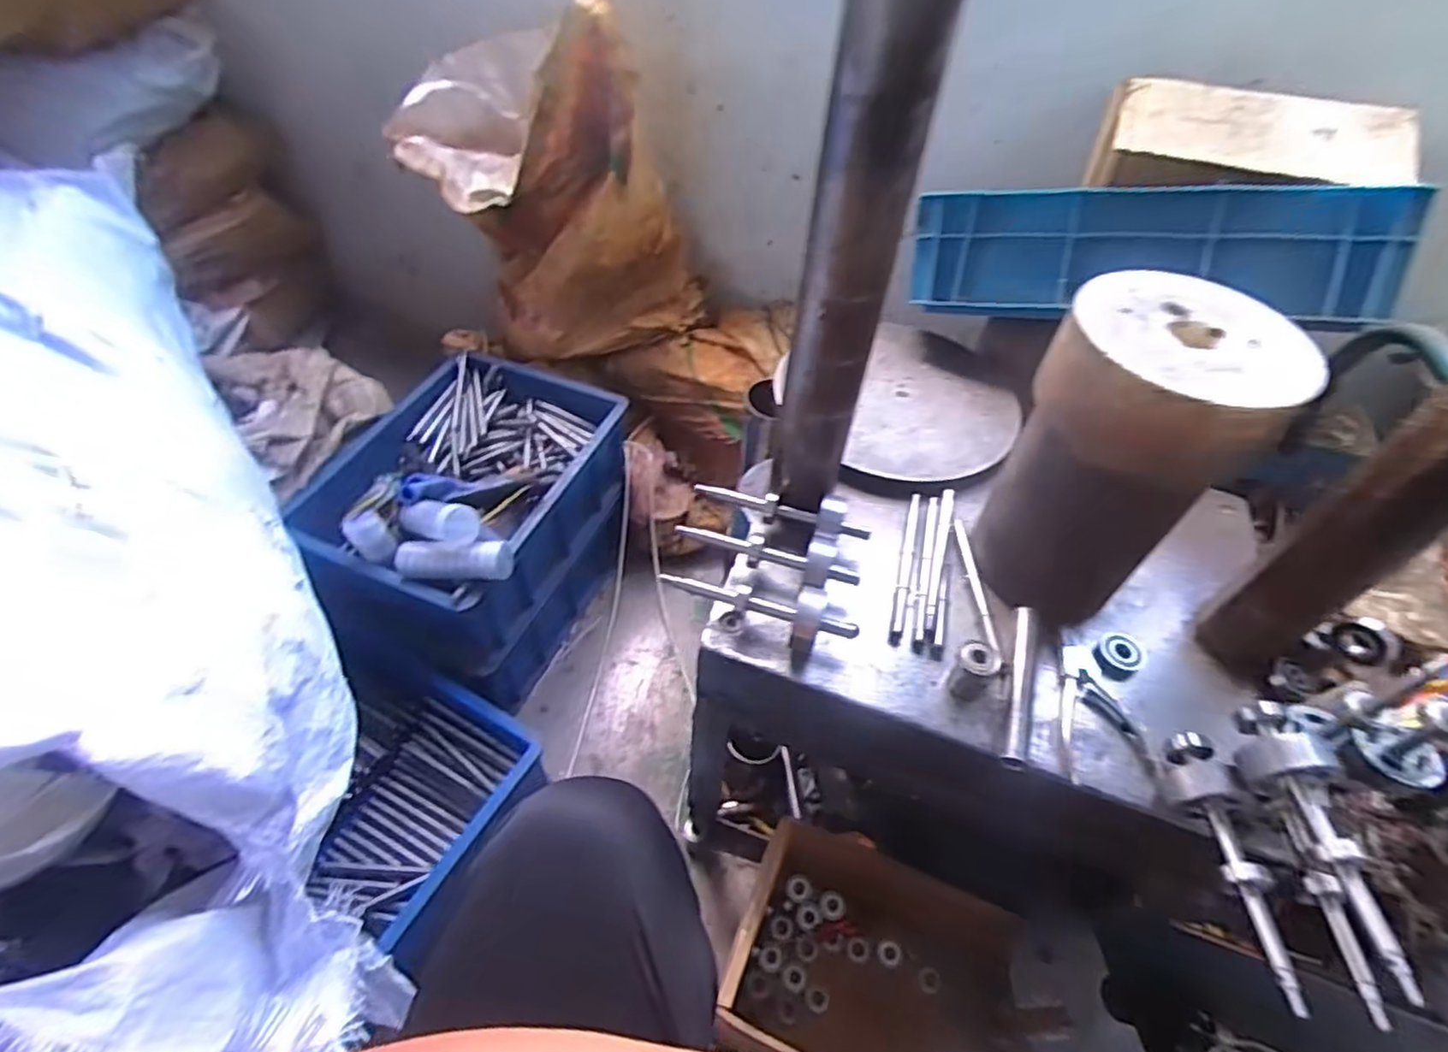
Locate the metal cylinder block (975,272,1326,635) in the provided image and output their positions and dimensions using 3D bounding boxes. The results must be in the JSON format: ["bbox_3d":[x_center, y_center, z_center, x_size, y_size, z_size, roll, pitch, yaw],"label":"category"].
[{"bbox_3d":[0.290,-0.040,0.520,0.145,0.252,0.133,35,56,23],"label":"metal cylinder block"}]

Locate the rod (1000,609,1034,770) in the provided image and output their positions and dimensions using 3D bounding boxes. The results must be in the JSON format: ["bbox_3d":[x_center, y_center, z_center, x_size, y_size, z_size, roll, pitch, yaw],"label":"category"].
[{"bbox_3d":[0.235,0.124,0.533,0.016,0.015,0.141,17,51,10],"label":"rod"}]

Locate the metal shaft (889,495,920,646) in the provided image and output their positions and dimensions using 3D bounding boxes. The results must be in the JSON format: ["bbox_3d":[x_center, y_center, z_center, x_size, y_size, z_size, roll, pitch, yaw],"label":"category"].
[{"bbox_3d":[0.164,0.035,0.606,0.010,0.013,0.162,14,50,8],"label":"metal shaft"}]

